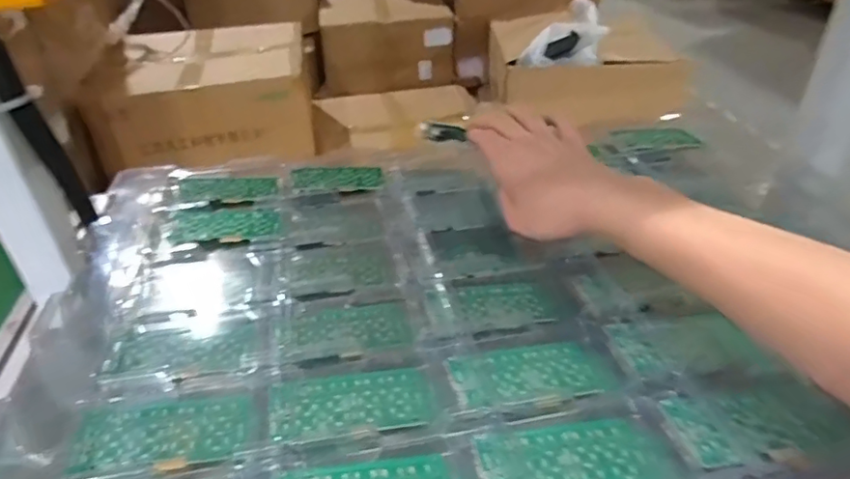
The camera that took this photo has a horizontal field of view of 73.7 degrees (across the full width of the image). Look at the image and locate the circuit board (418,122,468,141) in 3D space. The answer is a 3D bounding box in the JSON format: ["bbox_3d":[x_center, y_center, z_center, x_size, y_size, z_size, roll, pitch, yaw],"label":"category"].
[{"bbox_3d":[0.015,-0.096,0.504,0.041,0.016,0.008,6,34,-12],"label":"circuit board"}]

